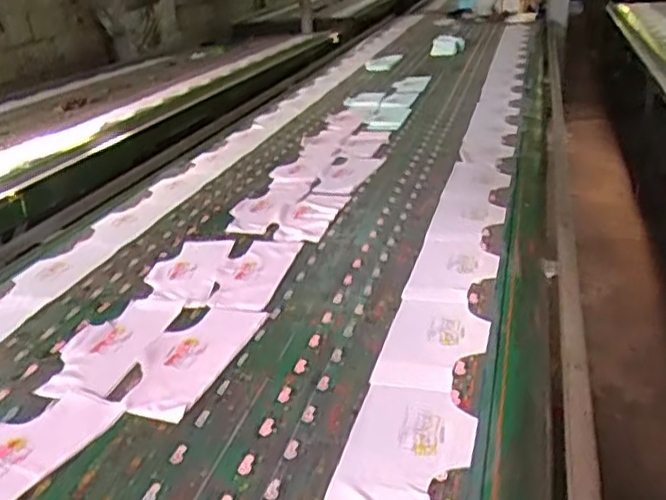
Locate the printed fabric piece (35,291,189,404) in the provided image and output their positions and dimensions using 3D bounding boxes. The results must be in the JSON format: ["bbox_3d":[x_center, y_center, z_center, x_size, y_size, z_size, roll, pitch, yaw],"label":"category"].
[{"bbox_3d":[-0.389,0.158,1.193,0.158,0.014,0.315,-2,25,9],"label":"printed fabric piece"}]

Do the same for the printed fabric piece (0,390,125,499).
[{"bbox_3d":[-0.453,0.289,0.926,0.155,0.009,0.304,7,28,27],"label":"printed fabric piece"}]

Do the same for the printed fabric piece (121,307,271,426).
[{"bbox_3d":[-0.242,0.176,1.125,0.157,0.010,0.311,4,23,16],"label":"printed fabric piece"}]

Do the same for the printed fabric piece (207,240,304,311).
[{"bbox_3d":[-0.164,0.043,1.405,0.147,0.010,0.296,2,23,9],"label":"printed fabric piece"}]

